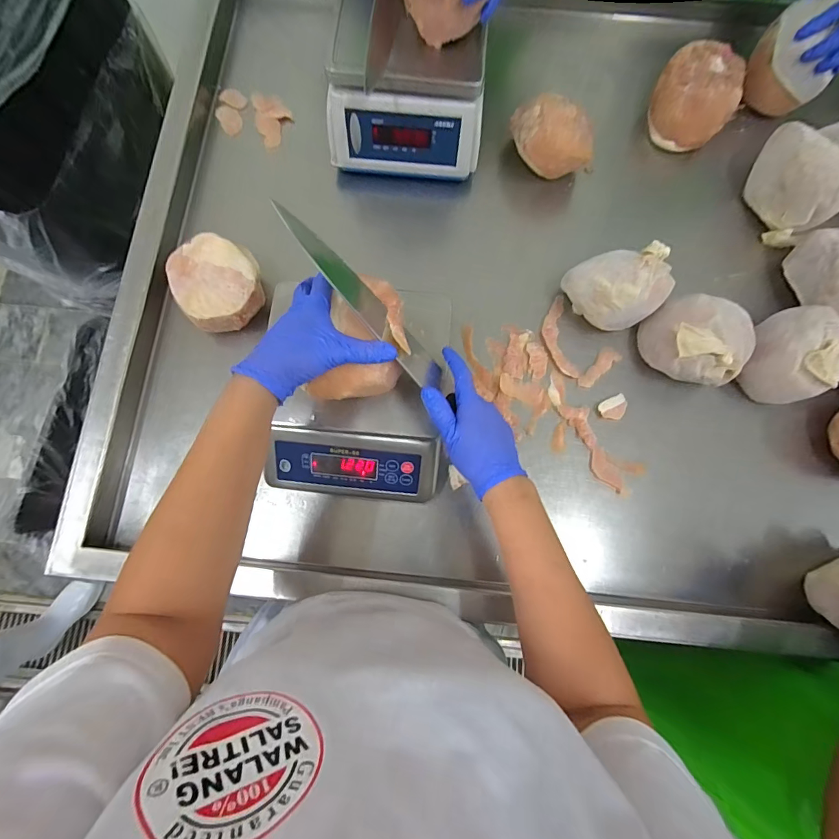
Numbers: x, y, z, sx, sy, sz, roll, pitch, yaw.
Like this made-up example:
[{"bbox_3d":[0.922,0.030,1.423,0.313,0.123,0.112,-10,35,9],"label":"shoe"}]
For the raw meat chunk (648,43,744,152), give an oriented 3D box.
[{"bbox_3d":[0.453,-0.531,0.683,0.127,0.069,0.138,0,79,-1],"label":"raw meat chunk"}]

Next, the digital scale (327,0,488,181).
[{"bbox_3d":[-0.018,-0.487,0.620,0.233,0.149,0.190,7,79,0],"label":"digital scale"}]

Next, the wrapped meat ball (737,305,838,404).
[{"bbox_3d":[0.539,-0.093,0.598,0.119,0.085,0.120,0,79,-1],"label":"wrapped meat ball"}]

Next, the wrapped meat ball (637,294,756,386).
[{"bbox_3d":[0.395,-0.107,0.592,0.121,0.095,0.117,0,79,-1],"label":"wrapped meat ball"}]

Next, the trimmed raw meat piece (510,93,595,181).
[{"bbox_3d":[0.208,-0.441,0.643,0.127,0.074,0.079,4,79,0],"label":"trimmed raw meat piece"}]

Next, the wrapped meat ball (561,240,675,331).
[{"bbox_3d":[0.281,-0.190,0.594,0.106,0.114,0.115,-28,80,-6],"label":"wrapped meat ball"}]

